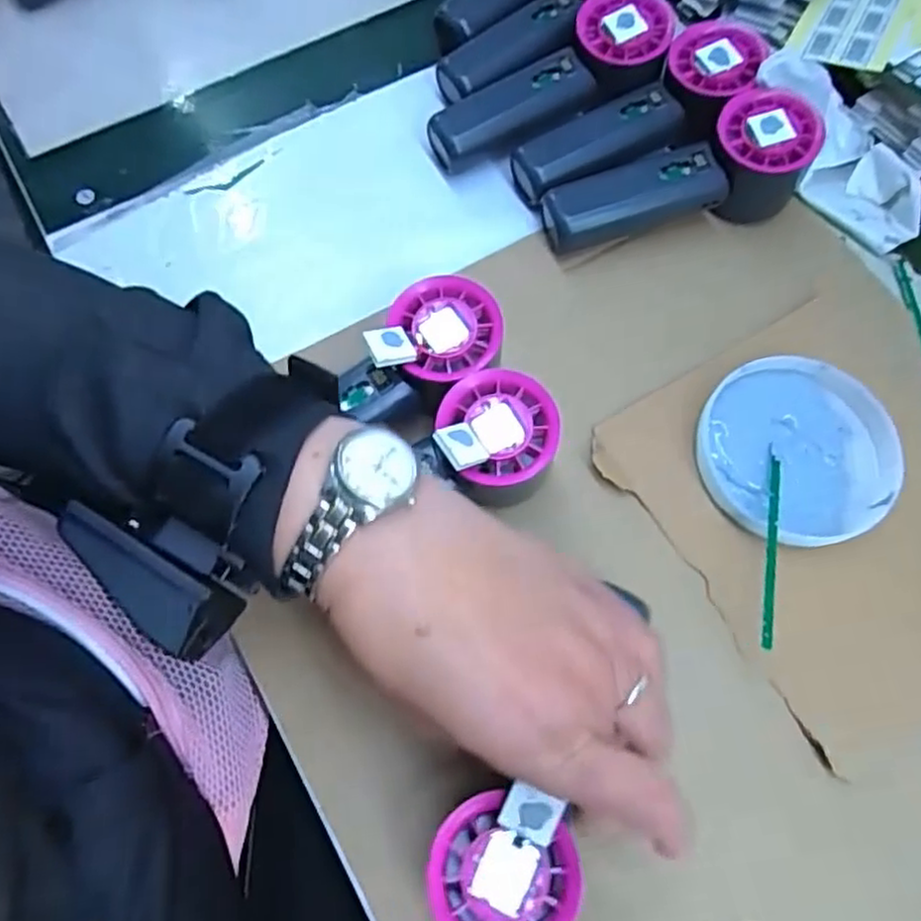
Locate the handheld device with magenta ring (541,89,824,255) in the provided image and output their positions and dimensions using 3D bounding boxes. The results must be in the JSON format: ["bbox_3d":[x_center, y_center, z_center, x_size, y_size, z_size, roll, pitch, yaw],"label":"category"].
[{"bbox_3d":[0.124,-0.166,0.419,0.152,0.054,0.053,-11,71,-5],"label":"handheld device with magenta ring"}]

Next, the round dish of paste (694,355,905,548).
[{"bbox_3d":[0.179,-0.005,0.383,0.107,0.017,0.098,0,70,-1],"label":"round dish of paste"}]

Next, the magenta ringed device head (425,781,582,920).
[{"bbox_3d":[0.016,0.155,0.269,0.055,0.017,0.056,-8,70,-4],"label":"magenta ringed device head"}]

